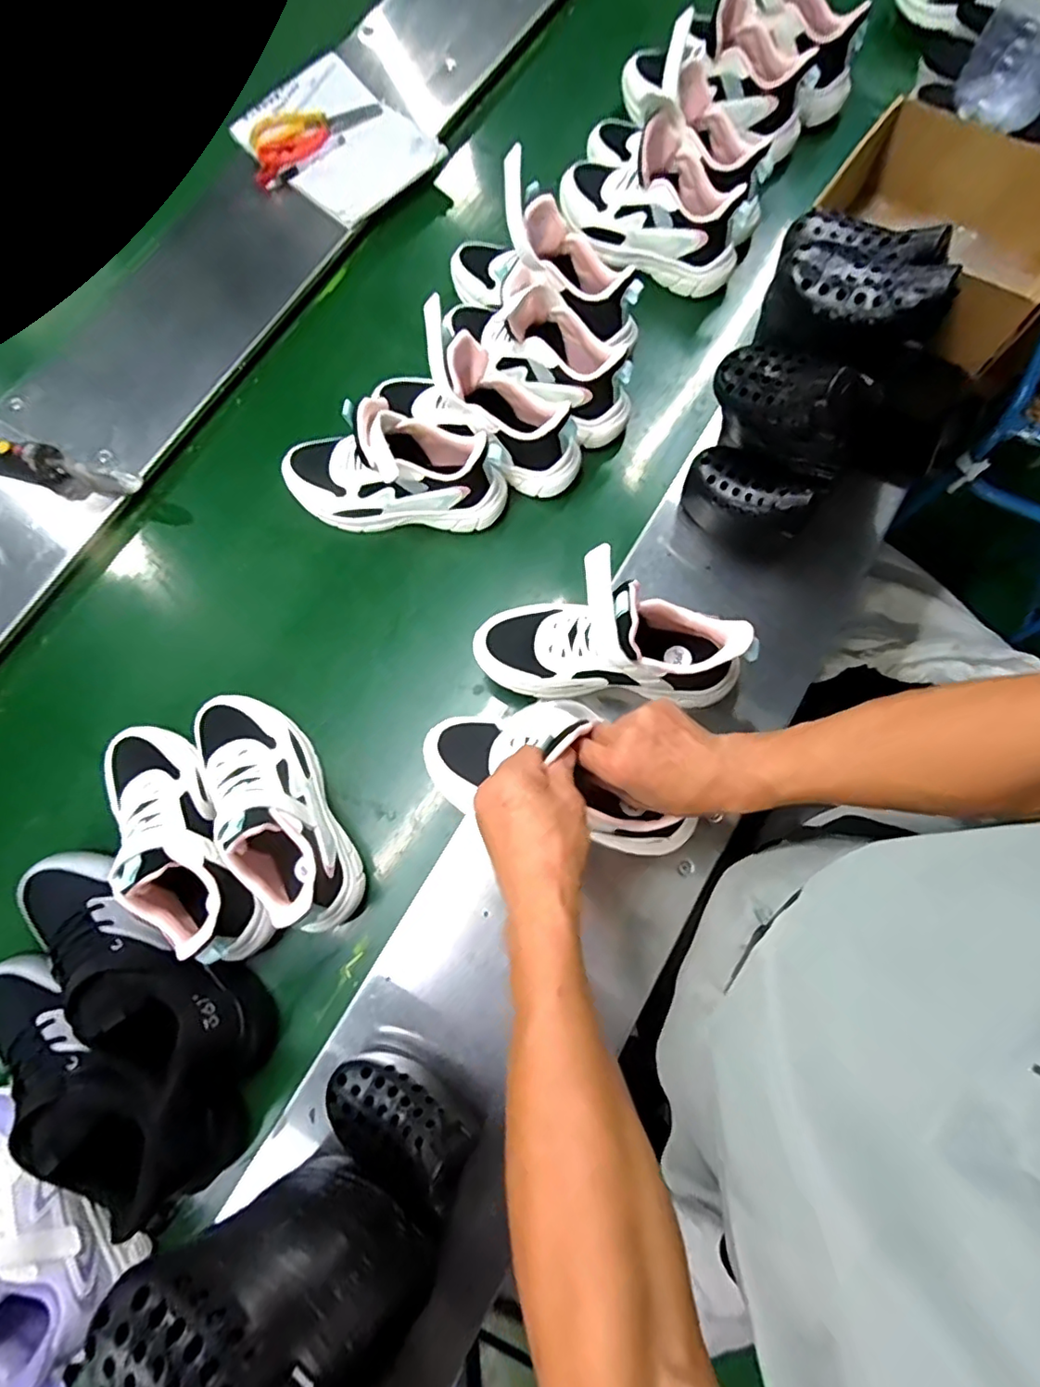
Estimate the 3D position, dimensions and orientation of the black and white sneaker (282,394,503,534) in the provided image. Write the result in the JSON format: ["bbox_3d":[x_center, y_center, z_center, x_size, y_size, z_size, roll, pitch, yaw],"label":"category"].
[{"bbox_3d":[-0.147,-0.251,0.648,0.257,0.147,0.088,3,75,3],"label":"black and white sneaker"}]

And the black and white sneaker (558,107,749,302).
[{"bbox_3d":[0.165,-0.623,0.725,0.240,0.121,0.093,37,79,11],"label":"black and white sneaker"}]

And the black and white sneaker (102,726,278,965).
[{"bbox_3d":[-0.334,0.132,0.547,0.083,0.091,0.259,-36,77,-7],"label":"black and white sneaker"}]

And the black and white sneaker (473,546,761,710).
[{"bbox_3d":[0.083,-0.055,0.532,0.250,0.140,0.087,5,75,4],"label":"black and white sneaker"}]

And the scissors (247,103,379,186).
[{"bbox_3d":[-0.295,-0.796,0.808,0.198,0.019,0.079,-34,76,-7],"label":"scissors"}]

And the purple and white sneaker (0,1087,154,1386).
[{"bbox_3d":[-0.426,0.446,0.473,0.088,0.082,0.236,-43,77,-9],"label":"purple and white sneaker"}]

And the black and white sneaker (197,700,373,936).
[{"bbox_3d":[-0.243,0.102,0.555,0.092,0.108,0.260,-35,76,-7],"label":"black and white sneaker"}]

